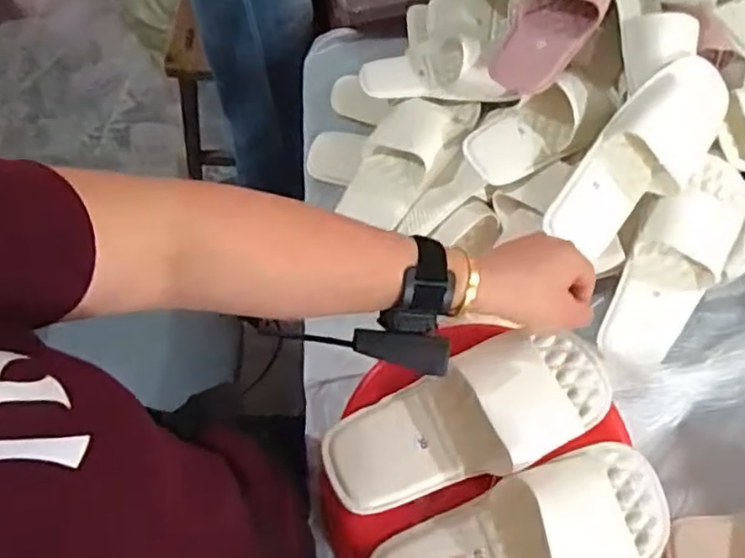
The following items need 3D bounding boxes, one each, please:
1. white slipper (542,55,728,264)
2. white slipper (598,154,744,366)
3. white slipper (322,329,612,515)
[{"bbox_3d":[0.307,-0.141,0.751,0.112,0.050,0.267,42,93,-21],"label":"white slipper"},{"bbox_3d":[0.359,-0.023,0.775,0.113,0.054,0.265,30,91,11],"label":"white slipper"},{"bbox_3d":[0.077,0.111,0.513,0.232,0.049,0.097,-25,72,-8],"label":"white slipper"}]

